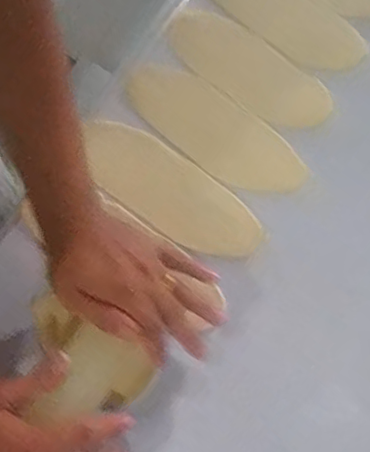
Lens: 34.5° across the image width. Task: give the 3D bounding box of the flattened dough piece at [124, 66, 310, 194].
[{"bbox_3d":[0.030,-0.097,0.605,0.198,0.011,0.075,36,76,9],"label":"flattened dough piece"}]

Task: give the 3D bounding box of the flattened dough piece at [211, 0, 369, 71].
[{"bbox_3d":[0.110,-0.228,0.649,0.181,0.008,0.073,35,76,9],"label":"flattened dough piece"}]

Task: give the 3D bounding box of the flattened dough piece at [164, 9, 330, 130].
[{"bbox_3d":[0.068,-0.166,0.625,0.182,0.012,0.076,34,76,8],"label":"flattened dough piece"}]

